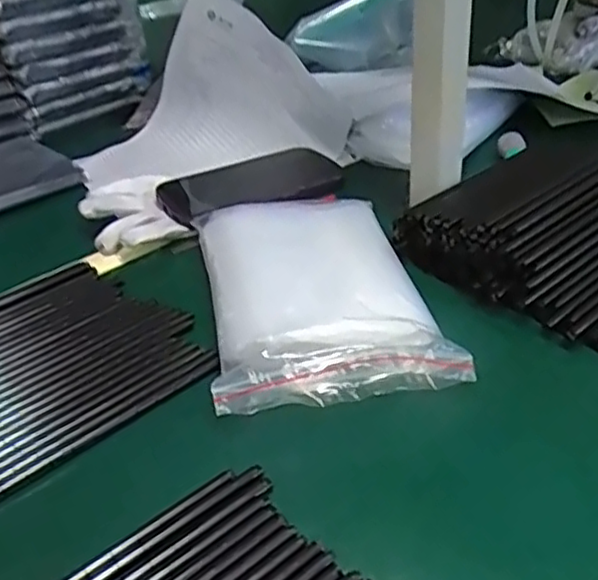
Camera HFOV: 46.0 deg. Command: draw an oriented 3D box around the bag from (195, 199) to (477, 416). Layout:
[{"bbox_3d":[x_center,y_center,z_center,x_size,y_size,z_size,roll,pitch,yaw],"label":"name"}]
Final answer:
[{"bbox_3d":[0.009,-0.008,0.493,0.148,0.037,0.226,-8,35,-6],"label":"bag"}]

